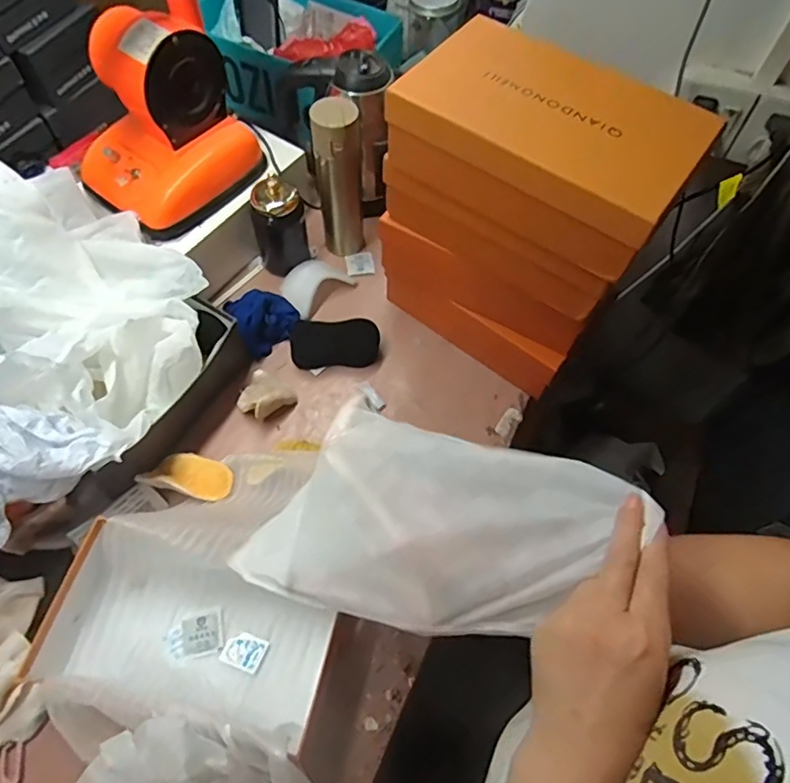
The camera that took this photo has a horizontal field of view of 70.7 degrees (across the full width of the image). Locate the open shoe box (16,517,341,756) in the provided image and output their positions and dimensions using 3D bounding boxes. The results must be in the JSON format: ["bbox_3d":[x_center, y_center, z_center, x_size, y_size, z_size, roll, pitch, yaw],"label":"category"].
[{"bbox_3d":[-0.216,0.254,0.596,0.286,0.092,0.163,13,62,4],"label":"open shoe box"}]

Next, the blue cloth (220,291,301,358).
[{"bbox_3d":[-0.195,-0.111,0.820,0.092,0.059,0.092,-32,68,-18],"label":"blue cloth"}]

